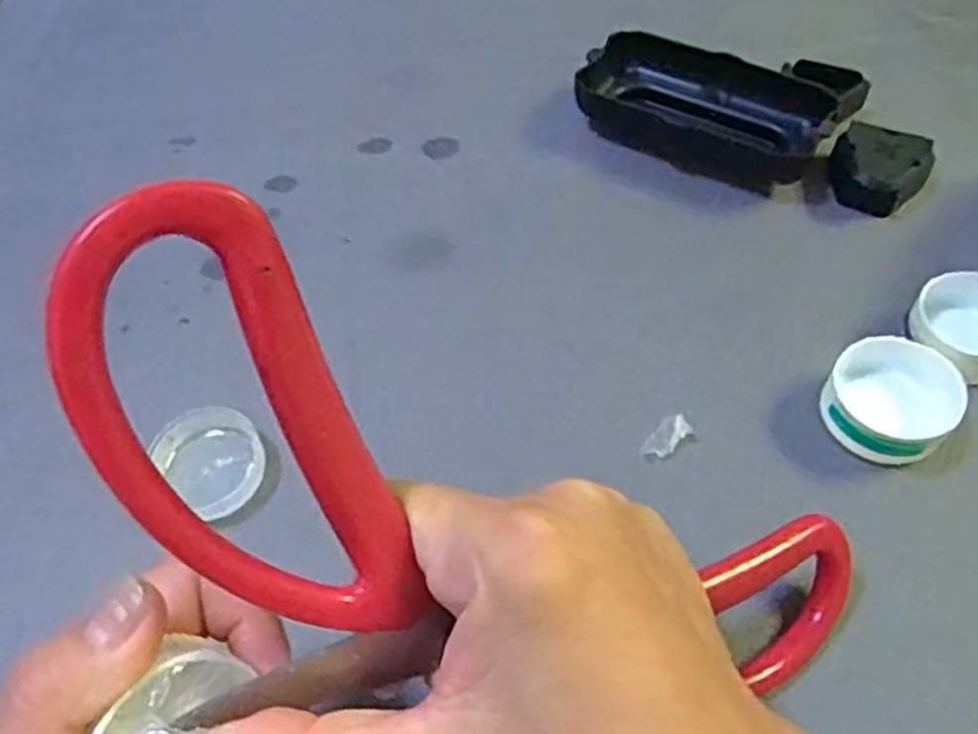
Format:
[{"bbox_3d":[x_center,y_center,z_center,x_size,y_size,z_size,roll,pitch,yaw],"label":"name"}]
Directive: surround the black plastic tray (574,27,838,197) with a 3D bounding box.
[{"bbox_3d":[0.097,-0.119,0.365,0.109,0.024,0.056,22,62,18],"label":"black plastic tray"}]

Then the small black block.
[{"bbox_3d":[0.167,-0.085,0.343,0.038,0.019,0.037,26,63,20],"label":"small black block"}]

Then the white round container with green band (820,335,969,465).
[{"bbox_3d":[0.139,0.011,0.275,0.040,0.022,0.037,-2,57,4],"label":"white round container with green band"}]

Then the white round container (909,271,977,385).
[{"bbox_3d":[0.174,-0.015,0.289,0.036,0.017,0.039,-2,57,4],"label":"white round container"}]

